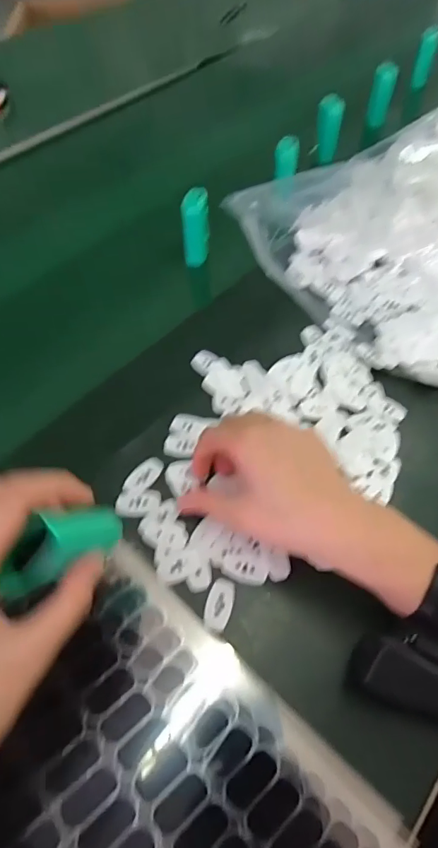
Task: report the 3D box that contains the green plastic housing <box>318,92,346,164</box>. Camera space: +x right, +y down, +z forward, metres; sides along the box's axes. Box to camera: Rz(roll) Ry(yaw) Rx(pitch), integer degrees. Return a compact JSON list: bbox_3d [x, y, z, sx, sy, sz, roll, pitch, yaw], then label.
[{"bbox_3d":[0.137,-0.369,0.591,0.029,0.070,0.024,9,56,7],"label":"green plastic housing"}]

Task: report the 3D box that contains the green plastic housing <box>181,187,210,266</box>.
[{"bbox_3d":[-0.024,-0.202,0.487,0.026,0.069,0.028,-4,55,-2],"label":"green plastic housing"}]

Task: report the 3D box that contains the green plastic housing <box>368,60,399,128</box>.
[{"bbox_3d":[0.221,-0.446,0.639,0.027,0.073,0.020,13,56,9],"label":"green plastic housing"}]

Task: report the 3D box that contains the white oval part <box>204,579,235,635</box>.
[{"bbox_3d":[0.000,0.118,0.309,0.017,0.004,0.033,12,56,9],"label":"white oval part"}]

